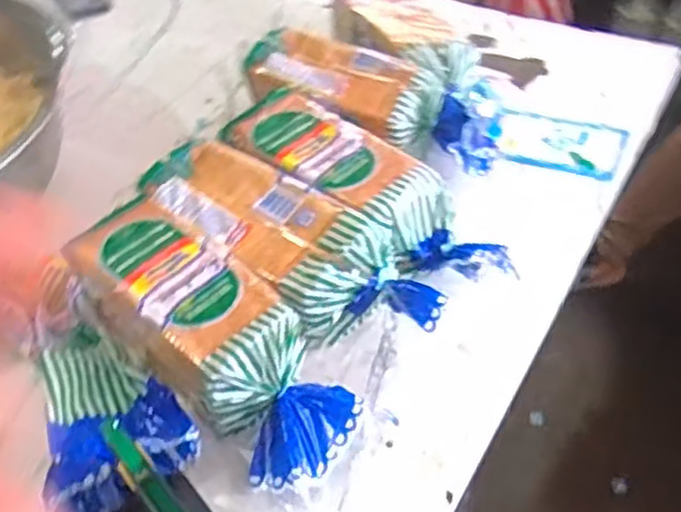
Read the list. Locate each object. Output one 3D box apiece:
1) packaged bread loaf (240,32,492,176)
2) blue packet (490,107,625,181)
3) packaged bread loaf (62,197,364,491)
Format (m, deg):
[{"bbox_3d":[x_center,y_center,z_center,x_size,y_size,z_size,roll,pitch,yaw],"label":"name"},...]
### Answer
[{"bbox_3d":[0.042,-0.192,0.964,0.346,0.123,0.121,22,53,24],"label":"packaged bread loaf"},{"bbox_3d":[0.297,-0.153,0.981,0.166,0.012,0.110,13,50,16],"label":"blue packet"},{"bbox_3d":[-0.133,0.069,0.717,0.353,0.102,0.123,40,61,21],"label":"packaged bread loaf"}]

